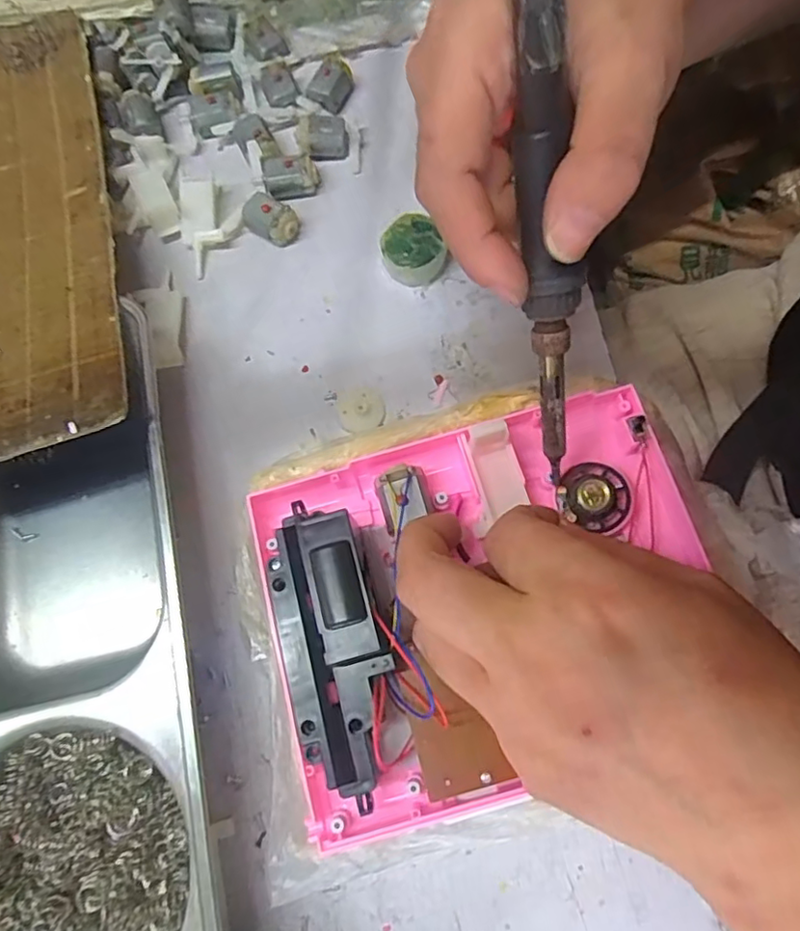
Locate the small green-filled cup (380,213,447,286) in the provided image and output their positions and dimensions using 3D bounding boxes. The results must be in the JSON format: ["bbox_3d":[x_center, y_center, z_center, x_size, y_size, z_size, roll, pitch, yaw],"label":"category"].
[{"bbox_3d":[0.005,-0.110,0.308,0.027,0.020,0.032,-26,74,-7],"label":"small green-filled cup"}]

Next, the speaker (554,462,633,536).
[{"bbox_3d":[0.078,0.011,0.233,0.028,0.014,0.029,0,73,1],"label":"speaker"}]

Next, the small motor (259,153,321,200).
[{"bbox_3d":[-0.060,-0.160,0.325,0.029,0.015,0.021,-8,73,-2],"label":"small motor"}]

